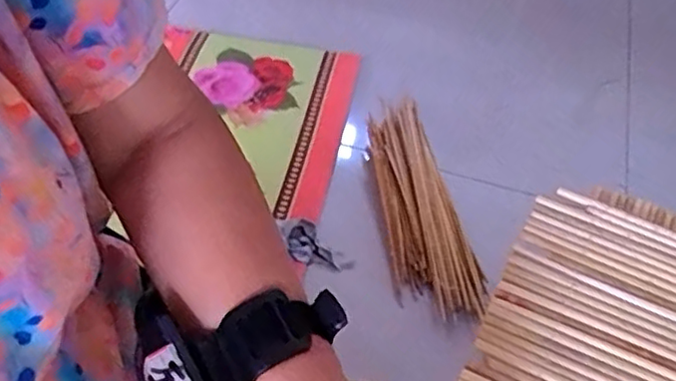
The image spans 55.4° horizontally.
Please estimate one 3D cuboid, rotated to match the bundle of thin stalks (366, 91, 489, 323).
[{"bbox_3d":[0.105,0.013,0.887,0.115,0.039,0.364,-8,52,-10],"label":"bundle of thin stalks"}]

